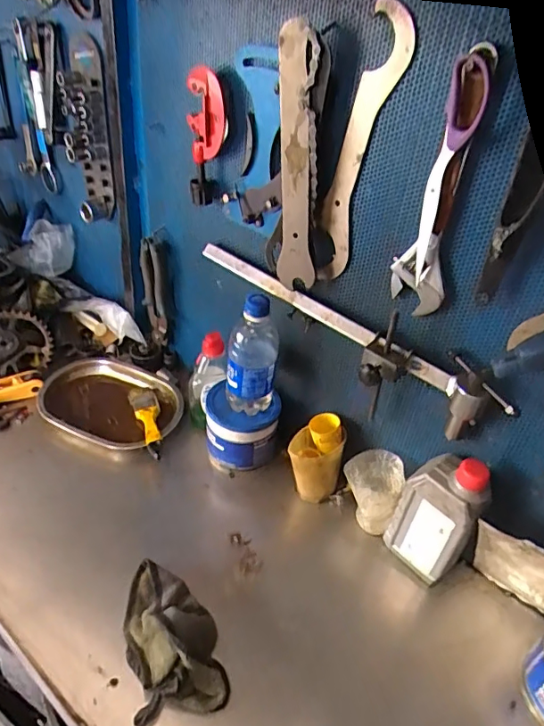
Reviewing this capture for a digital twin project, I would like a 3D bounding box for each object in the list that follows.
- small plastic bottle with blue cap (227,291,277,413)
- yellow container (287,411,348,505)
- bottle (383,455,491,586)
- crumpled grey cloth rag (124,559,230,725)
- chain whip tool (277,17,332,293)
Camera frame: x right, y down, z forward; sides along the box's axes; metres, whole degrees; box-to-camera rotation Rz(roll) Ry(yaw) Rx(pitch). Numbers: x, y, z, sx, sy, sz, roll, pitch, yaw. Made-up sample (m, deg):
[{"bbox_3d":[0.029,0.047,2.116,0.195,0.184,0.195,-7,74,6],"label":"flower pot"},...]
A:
[{"bbox_3d":[-0.025,-0.008,0.673,0.062,0.164,0.053,4,37,-3],"label":"small plastic bottle with blue cap"},{"bbox_3d":[0.058,0.126,0.710,0.069,0.106,0.064,11,37,7],"label":"yellow container"},{"bbox_3d":[0.188,0.182,0.614,0.087,0.200,0.050,33,45,32],"label":"bottle"},{"bbox_3d":[-0.107,0.274,0.554,0.093,0.045,0.171,-7,38,-16],"label":"crumpled grey cloth rag"},{"bbox_3d":[0.026,-0.199,0.553,0.053,0.259,0.027,14,38,11],"label":"chain whip tool"}]

